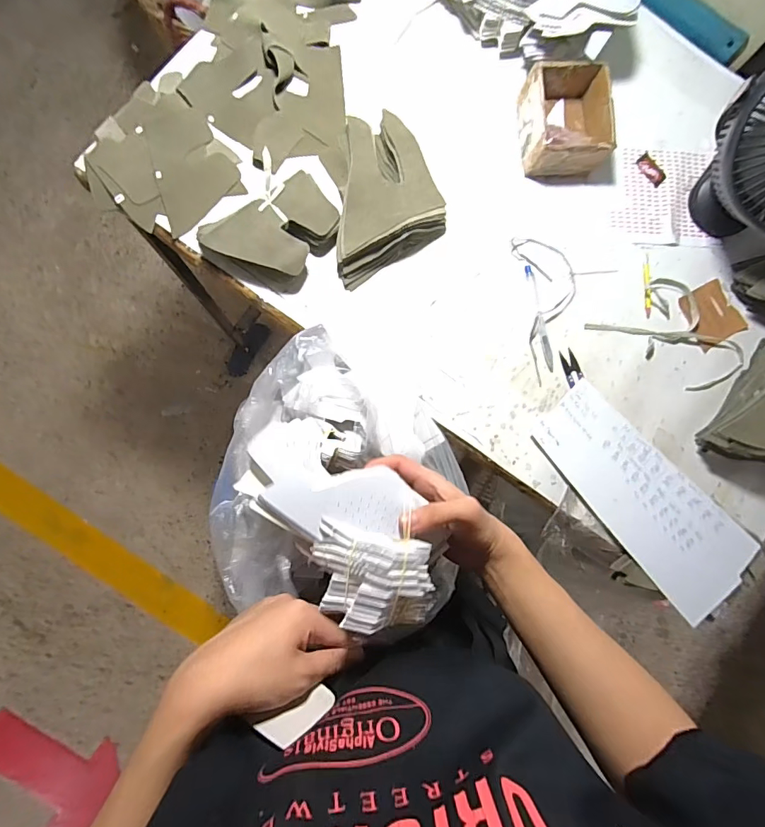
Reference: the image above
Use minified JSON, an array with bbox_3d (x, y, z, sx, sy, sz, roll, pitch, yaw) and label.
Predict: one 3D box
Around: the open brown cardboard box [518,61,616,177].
[{"bbox_3d":[0.250,-0.395,0.597,0.112,0.058,0.131,-3,84,-6],"label":"open brown cardboard box"}]

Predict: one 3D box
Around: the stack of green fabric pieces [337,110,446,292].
[{"bbox_3d":[0.016,-0.278,0.571,0.137,0.039,0.227,4,83,-5],"label":"stack of green fabric pieces"}]

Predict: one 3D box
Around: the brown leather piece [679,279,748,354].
[{"bbox_3d":[0.468,-0.141,0.621,0.075,0.006,0.082,-29,87,-8],"label":"brown leather piece"}]

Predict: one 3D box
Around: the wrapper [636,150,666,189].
[{"bbox_3d":[0.393,-0.356,0.638,0.026,0.006,0.048,-40,90,-8],"label":"wrapper"}]

